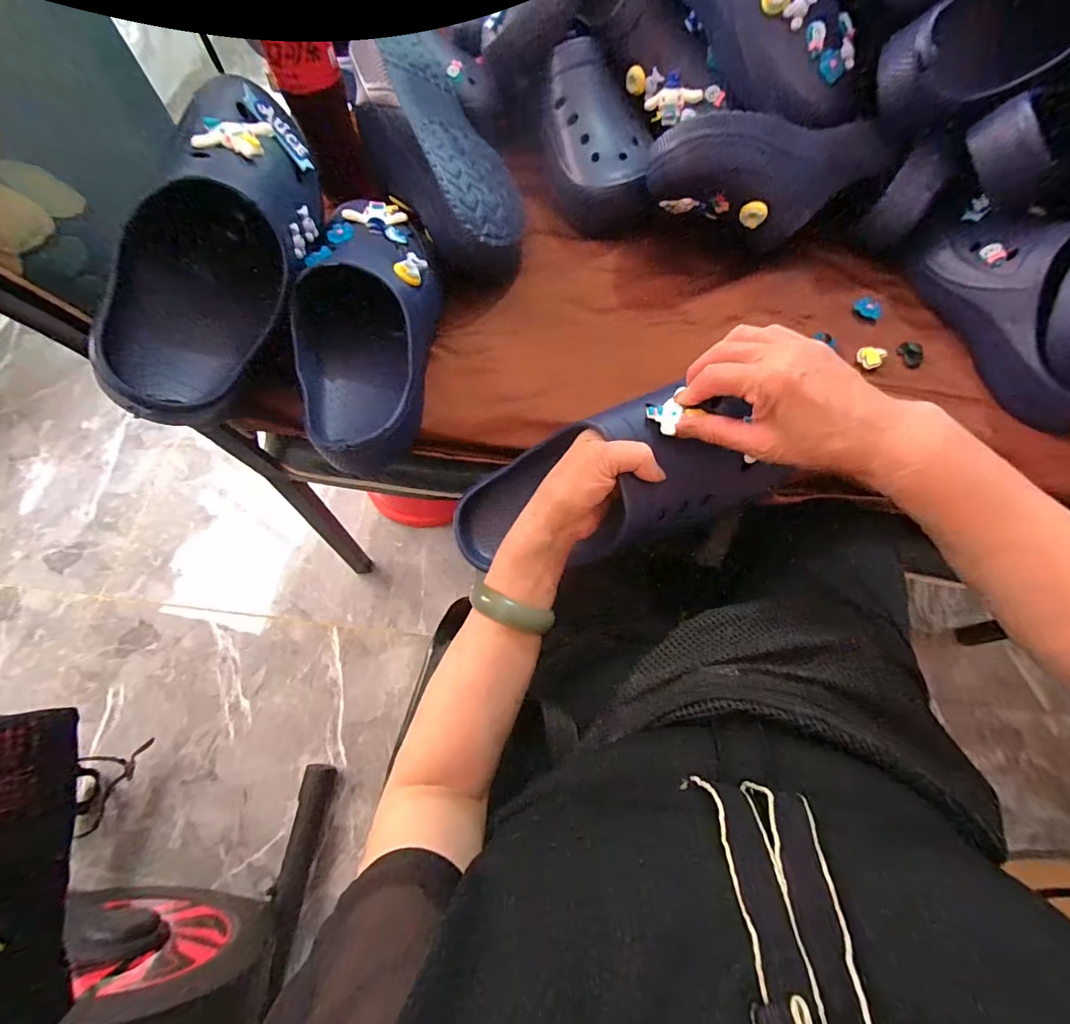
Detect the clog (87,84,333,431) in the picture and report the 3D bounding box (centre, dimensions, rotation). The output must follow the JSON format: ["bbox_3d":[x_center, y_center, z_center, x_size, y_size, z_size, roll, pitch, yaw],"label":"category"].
[{"bbox_3d":[-0.246,-0.212,0.381,0.101,0.110,0.296,6,68,3],"label":"clog"}]

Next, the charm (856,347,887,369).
[{"bbox_3d":[0.316,-0.146,0.431,0.028,0.006,0.022,-22,69,-8],"label":"charm"}]

